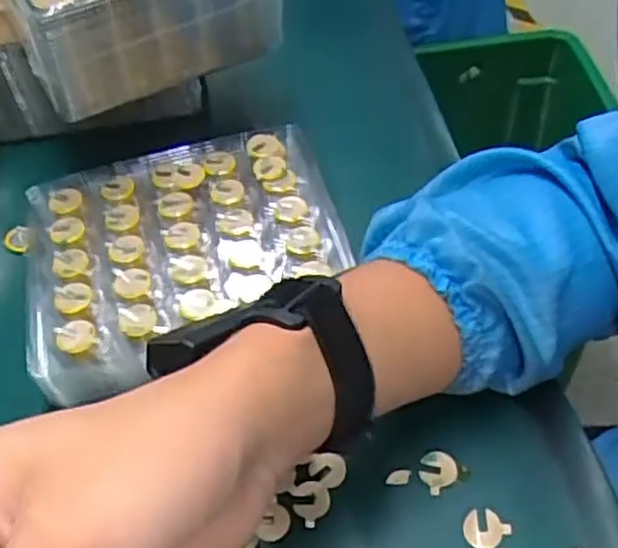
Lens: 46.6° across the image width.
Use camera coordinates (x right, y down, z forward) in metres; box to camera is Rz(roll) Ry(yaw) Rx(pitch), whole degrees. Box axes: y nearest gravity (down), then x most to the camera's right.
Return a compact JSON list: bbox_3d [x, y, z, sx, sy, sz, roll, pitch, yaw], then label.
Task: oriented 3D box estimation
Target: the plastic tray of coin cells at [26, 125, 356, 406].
[{"bbox_3d":[-0.073,-0.018,0.410,0.173,0.020,0.146,-16,55,-7],"label":"plastic tray of coin cells"}]

